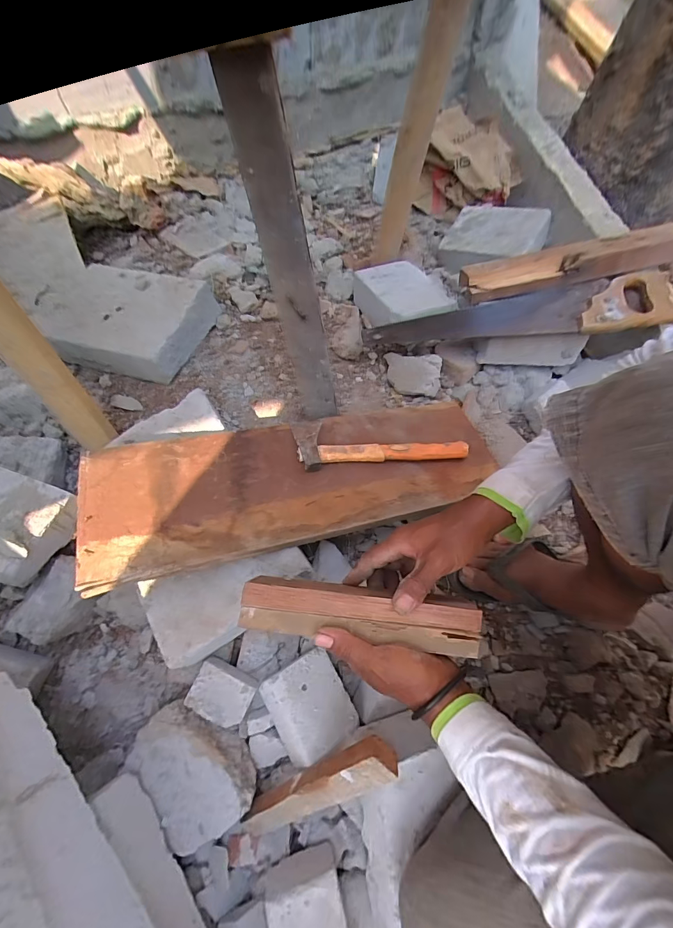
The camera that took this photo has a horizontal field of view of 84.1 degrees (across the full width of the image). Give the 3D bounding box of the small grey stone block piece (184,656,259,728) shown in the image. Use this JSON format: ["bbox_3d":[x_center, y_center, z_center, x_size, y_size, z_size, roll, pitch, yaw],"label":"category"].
[{"bbox_3d":[-0.146,0.295,0.480,0.075,0.034,0.060,23,67,9],"label":"small grey stone block piece"}]

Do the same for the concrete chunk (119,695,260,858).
[{"bbox_3d":[-0.174,0.371,0.459,0.107,0.060,0.147,-40,72,-17],"label":"concrete chunk"}]

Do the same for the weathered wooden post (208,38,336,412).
[{"bbox_3d":[-0.055,-0.223,0.486,0.056,0.426,0.019,-10,50,1],"label":"weathered wooden post"}]

